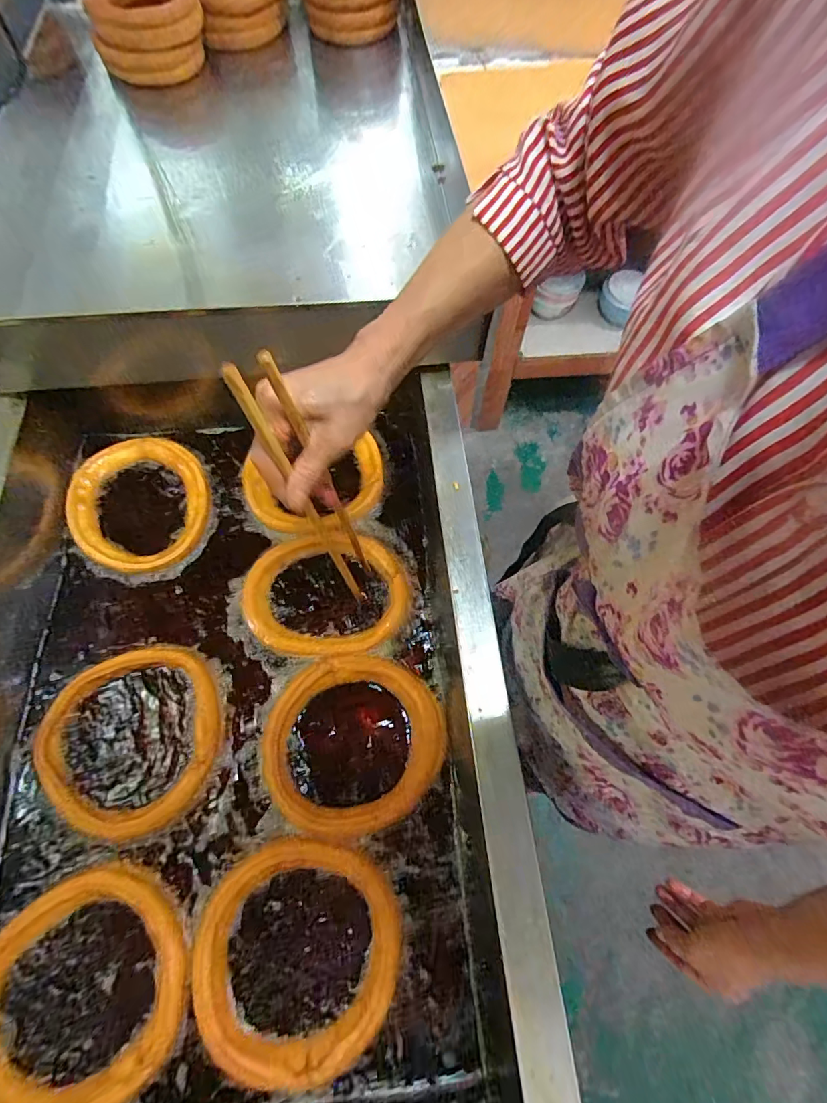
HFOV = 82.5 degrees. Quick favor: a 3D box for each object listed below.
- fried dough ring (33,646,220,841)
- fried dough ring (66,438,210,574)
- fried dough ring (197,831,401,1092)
[{"bbox_3d":[-0.314,0.207,0.518,0.190,0.017,0.185,-15,68,-8],"label":"fried dough ring"},{"bbox_3d":[-0.366,-0.062,0.633,0.175,0.016,0.202,-20,69,-9],"label":"fried dough ring"},{"bbox_3d":[-0.113,0.378,0.442,0.180,0.016,0.193,0,67,-1],"label":"fried dough ring"}]

